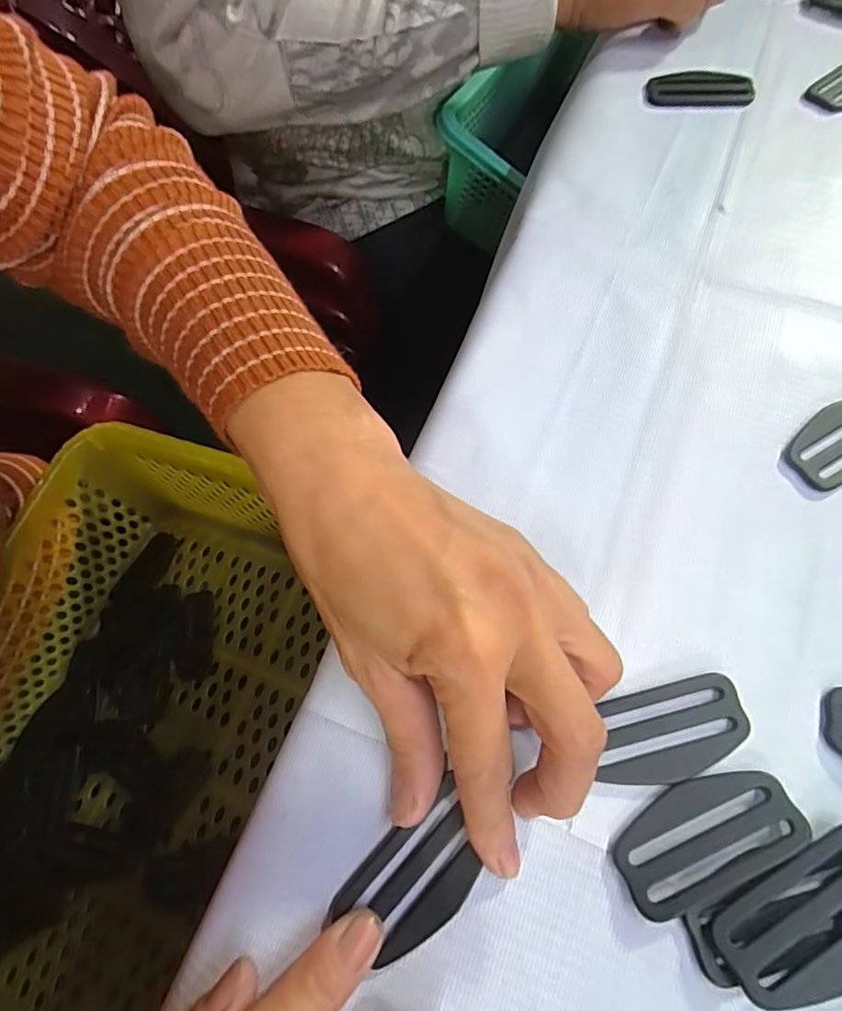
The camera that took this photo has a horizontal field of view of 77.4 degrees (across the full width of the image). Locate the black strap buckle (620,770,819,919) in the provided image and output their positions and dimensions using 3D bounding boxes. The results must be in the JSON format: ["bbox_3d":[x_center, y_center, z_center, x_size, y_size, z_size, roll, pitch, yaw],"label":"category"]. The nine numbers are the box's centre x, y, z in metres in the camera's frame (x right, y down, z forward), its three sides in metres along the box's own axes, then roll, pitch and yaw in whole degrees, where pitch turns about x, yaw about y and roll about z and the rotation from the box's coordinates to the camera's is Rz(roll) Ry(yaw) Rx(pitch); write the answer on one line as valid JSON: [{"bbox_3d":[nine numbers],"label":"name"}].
[{"bbox_3d":[0.090,0.105,0.166,0.059,0.006,0.029,-24,69,-8],"label":"black strap buckle"}]

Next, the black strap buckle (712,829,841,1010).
[{"bbox_3d":[0.116,0.121,0.153,0.058,0.004,0.028,-29,57,-7],"label":"black strap buckle"}]

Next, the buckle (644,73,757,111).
[{"bbox_3d":[0.169,-0.252,0.318,0.061,0.005,0.028,2,66,9],"label":"buckle"}]

